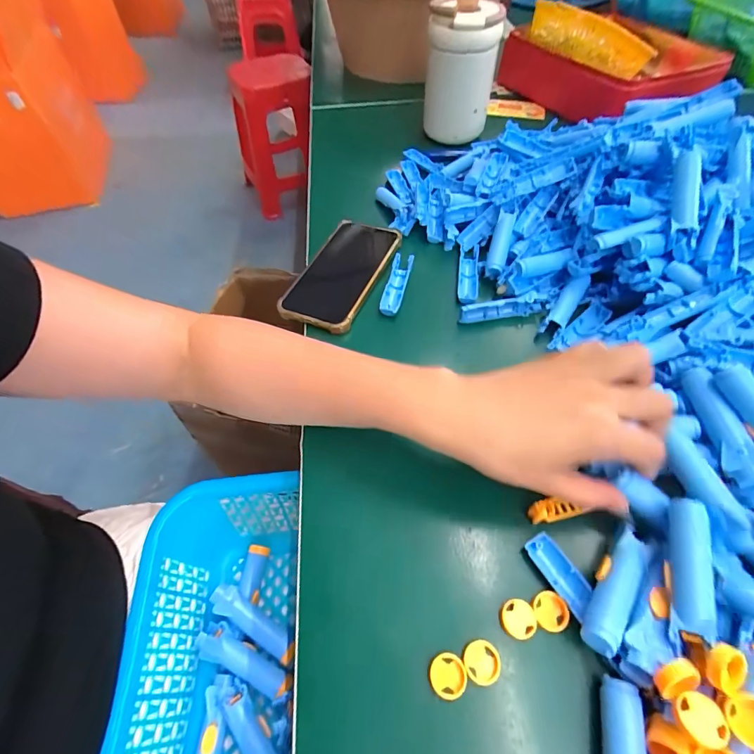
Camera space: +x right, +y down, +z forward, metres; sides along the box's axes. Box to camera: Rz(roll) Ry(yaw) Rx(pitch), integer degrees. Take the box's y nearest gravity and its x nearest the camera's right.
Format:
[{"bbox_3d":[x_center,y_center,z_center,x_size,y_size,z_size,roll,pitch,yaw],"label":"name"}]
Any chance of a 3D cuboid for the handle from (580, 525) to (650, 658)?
[{"bbox_3d":[0.133,0.118,0.221,0.020,0.024,0.070,36,62,24],"label":"handle"}]

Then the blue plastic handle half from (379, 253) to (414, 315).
[{"bbox_3d":[0.020,-0.092,0.389,0.019,0.014,0.078,11,55,9],"label":"blue plastic handle half"}]

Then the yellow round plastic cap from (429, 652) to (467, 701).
[{"bbox_3d":[0.039,0.162,0.213,0.019,0.004,0.020,-1,54,1],"label":"yellow round plastic cap"}]

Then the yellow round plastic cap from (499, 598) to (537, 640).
[{"bbox_3d":[0.081,0.139,0.226,0.020,0.004,0.019,3,54,4],"label":"yellow round plastic cap"}]

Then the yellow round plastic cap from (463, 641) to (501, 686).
[{"bbox_3d":[0.058,0.156,0.216,0.020,0.004,0.019,-1,54,1],"label":"yellow round plastic cap"}]

